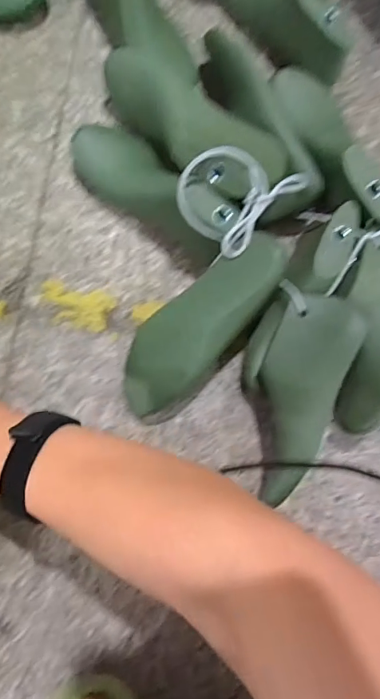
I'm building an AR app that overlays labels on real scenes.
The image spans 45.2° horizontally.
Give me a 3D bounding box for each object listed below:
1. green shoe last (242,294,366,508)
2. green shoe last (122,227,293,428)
[{"bbox_3d":[0.096,0.048,0.432,0.084,0.096,0.177,10,83,-7],"label":"green shoe last"},{"bbox_3d":[0.008,-0.020,0.424,0.078,0.064,0.203,40,106,-2],"label":"green shoe last"}]

